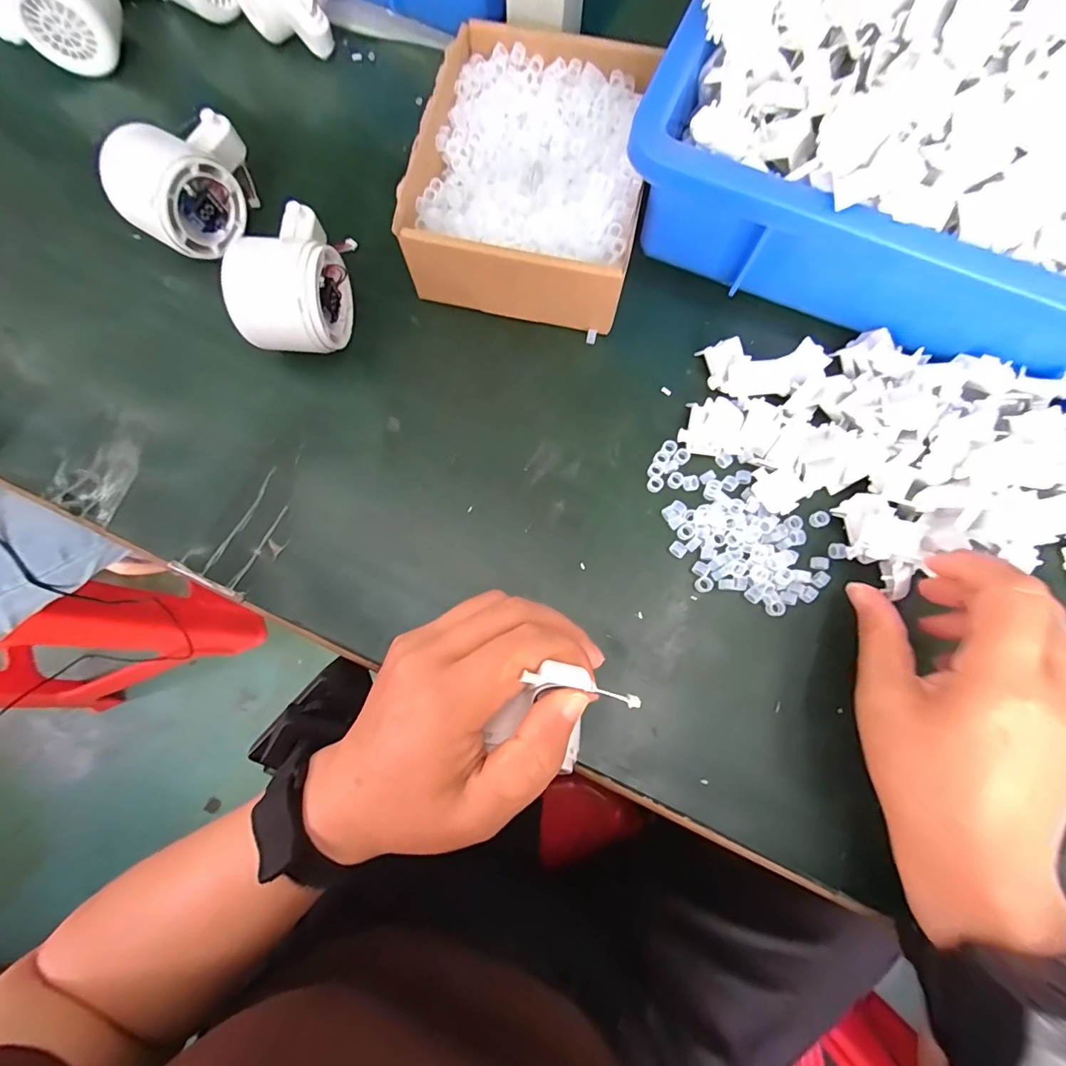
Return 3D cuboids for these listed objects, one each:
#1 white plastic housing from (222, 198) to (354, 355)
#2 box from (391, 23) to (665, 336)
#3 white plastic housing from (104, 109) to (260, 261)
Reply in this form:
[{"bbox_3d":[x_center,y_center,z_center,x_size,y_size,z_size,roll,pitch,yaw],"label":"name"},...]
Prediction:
[{"bbox_3d":[-0.136,-0.153,0.287,0.049,0.062,0.093,13,77,2],"label":"white plastic housing"},{"bbox_3d":[0.001,-0.226,0.310,0.132,0.054,0.192,11,77,1],"label":"box"},{"bbox_3d":[-0.217,-0.220,0.308,0.049,0.056,0.086,28,78,5],"label":"white plastic housing"}]

